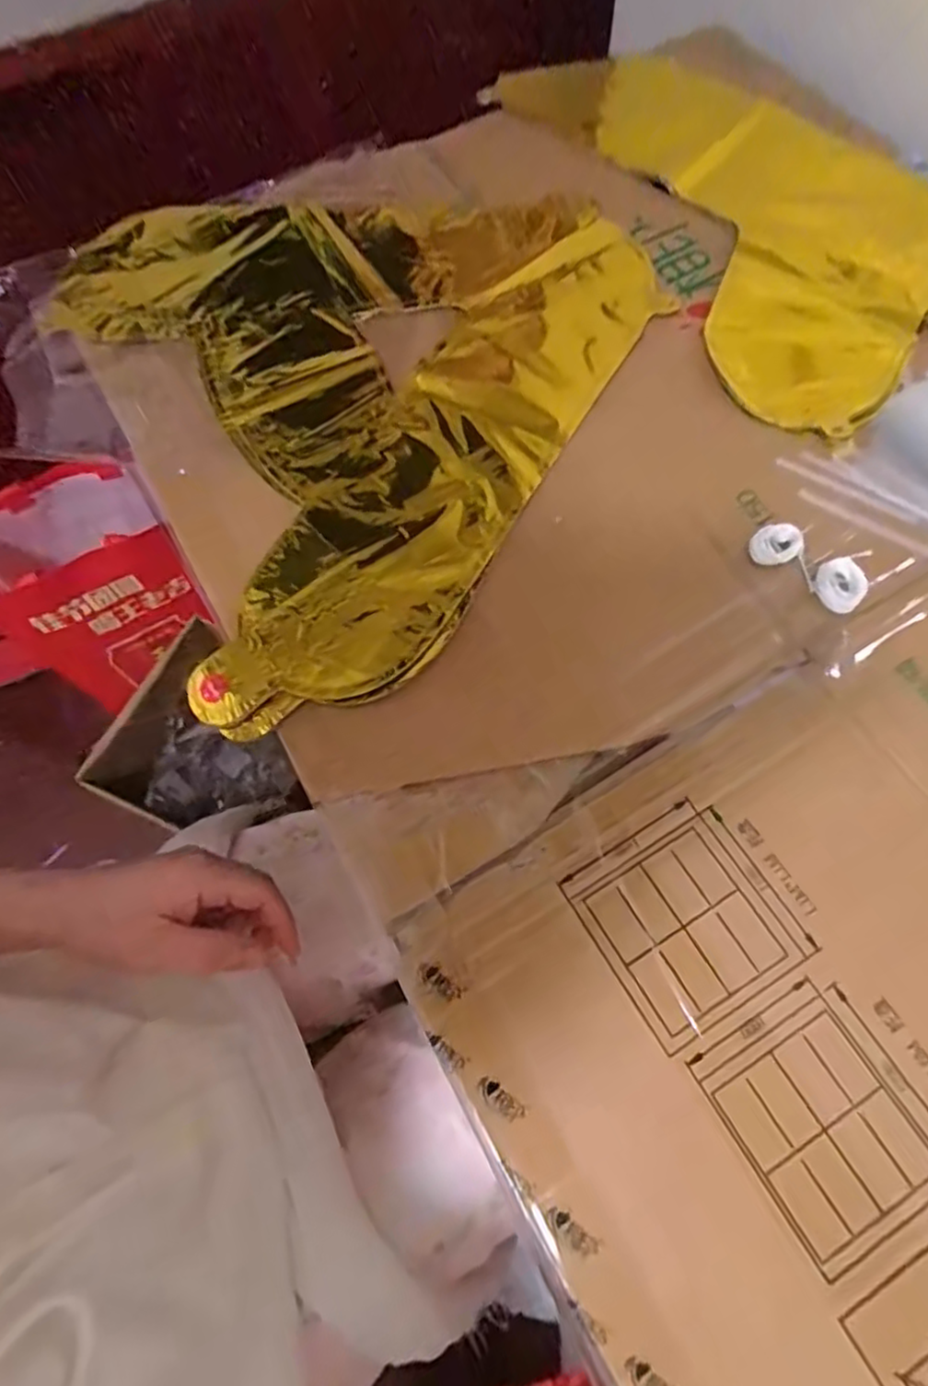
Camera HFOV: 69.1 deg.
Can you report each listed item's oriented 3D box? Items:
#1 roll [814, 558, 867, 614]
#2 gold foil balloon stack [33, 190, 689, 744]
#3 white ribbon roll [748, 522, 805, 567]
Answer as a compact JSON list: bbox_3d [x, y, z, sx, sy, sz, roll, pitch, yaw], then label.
[{"bbox_3d":[0.194,-0.056,0.347,0.025,0.006,0.028,40,75,16],"label":"roll"},{"bbox_3d":[-0.046,-0.204,0.419,0.342,0.023,0.386,-25,70,-8],"label":"gold foil balloon stack"},{"bbox_3d":[0.165,-0.078,0.356,0.030,0.007,0.020,-26,70,-8],"label":"white ribbon roll"}]

